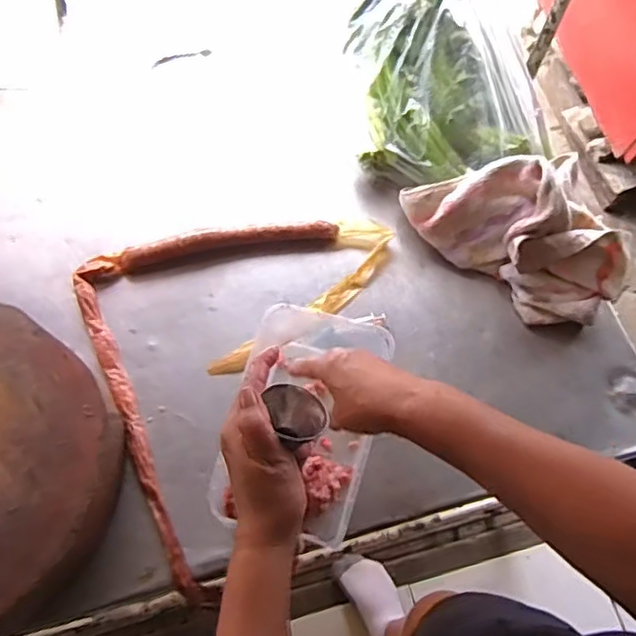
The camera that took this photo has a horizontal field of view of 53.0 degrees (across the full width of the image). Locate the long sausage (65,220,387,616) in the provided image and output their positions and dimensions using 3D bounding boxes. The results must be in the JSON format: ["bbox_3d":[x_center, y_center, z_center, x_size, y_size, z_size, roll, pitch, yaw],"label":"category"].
[{"bbox_3d":[-0.159,0.026,0.788,0.333,0.026,0.503,25,68,8],"label":"long sausage"}]

